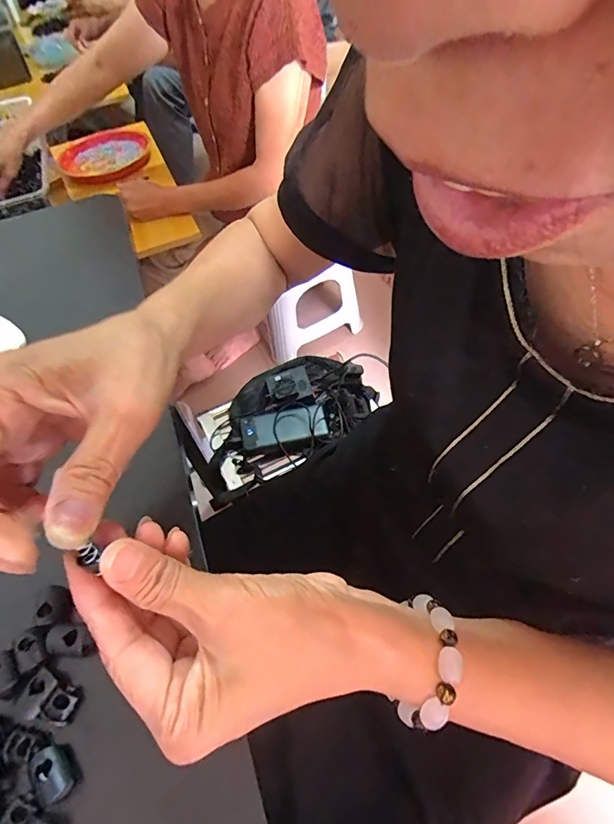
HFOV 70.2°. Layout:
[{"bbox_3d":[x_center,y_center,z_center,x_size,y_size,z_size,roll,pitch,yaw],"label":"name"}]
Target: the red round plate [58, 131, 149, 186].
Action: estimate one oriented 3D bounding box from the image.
[{"bbox_3d":[-0.487,-0.620,1.061,0.205,0.024,0.245,-25,57,-12],"label":"red round plate"}]

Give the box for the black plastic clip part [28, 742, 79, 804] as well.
[{"bbox_3d":[-0.113,0.161,0.195,0.022,0.006,0.017,37,66,26],"label":"black plastic clip part"}]

